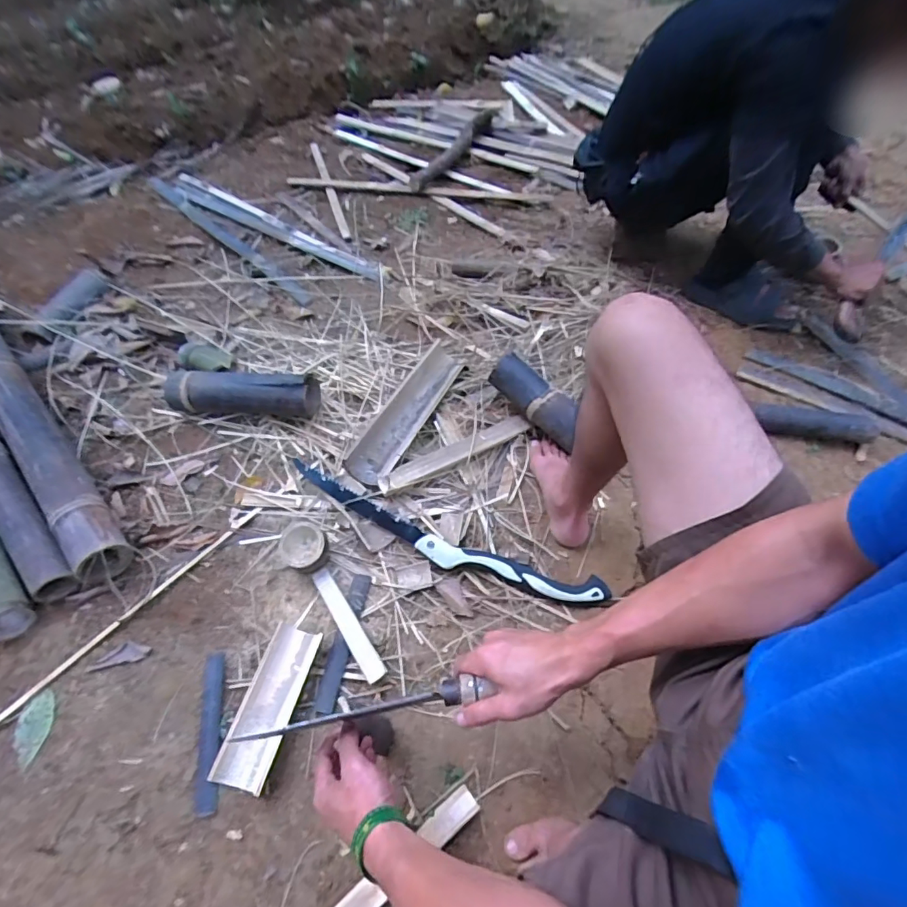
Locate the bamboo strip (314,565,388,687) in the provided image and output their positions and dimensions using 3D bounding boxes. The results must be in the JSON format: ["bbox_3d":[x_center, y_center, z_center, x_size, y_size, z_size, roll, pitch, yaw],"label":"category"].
[{"bbox_3d":[-0.175,0.276,0.801,0.031,0.013,0.213,-32,57,-16],"label":"bamboo strip"}]

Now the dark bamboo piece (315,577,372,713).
[{"bbox_3d":[-0.176,0.296,0.787,0.031,0.009,0.215,5,55,10],"label":"dark bamboo piece"}]

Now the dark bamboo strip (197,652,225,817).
[{"bbox_3d":[-0.361,0.406,0.727,0.030,0.011,0.217,-14,54,-4],"label":"dark bamboo strip"}]

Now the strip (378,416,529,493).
[{"bbox_3d":[0.005,-0.005,0.975,0.339,0.017,0.051,-23,57,-23],"label":"strip"}]

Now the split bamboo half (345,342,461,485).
[{"bbox_3d":[-0.094,-0.095,1.036,0.099,0.037,0.404,20,55,16],"label":"split bamboo half"}]

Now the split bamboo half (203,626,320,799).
[{"bbox_3d":[-0.274,0.369,0.727,0.070,0.027,0.215,9,56,13],"label":"split bamboo half"}]

